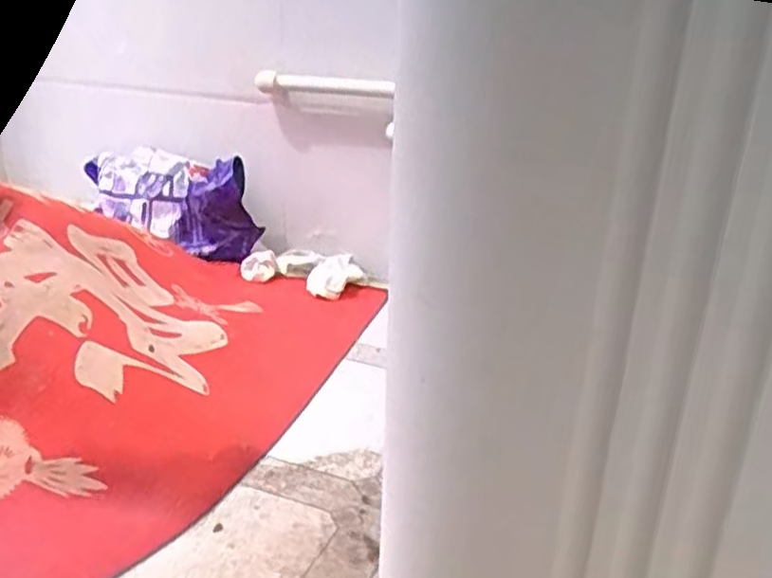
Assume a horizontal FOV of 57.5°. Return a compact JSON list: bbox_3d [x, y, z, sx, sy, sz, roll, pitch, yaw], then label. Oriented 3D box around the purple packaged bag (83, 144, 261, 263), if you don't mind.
[{"bbox_3d":[-0.439,-0.168,1.346,0.400,0.177,0.127,16,25,30],"label":"purple packaged bag"}]

